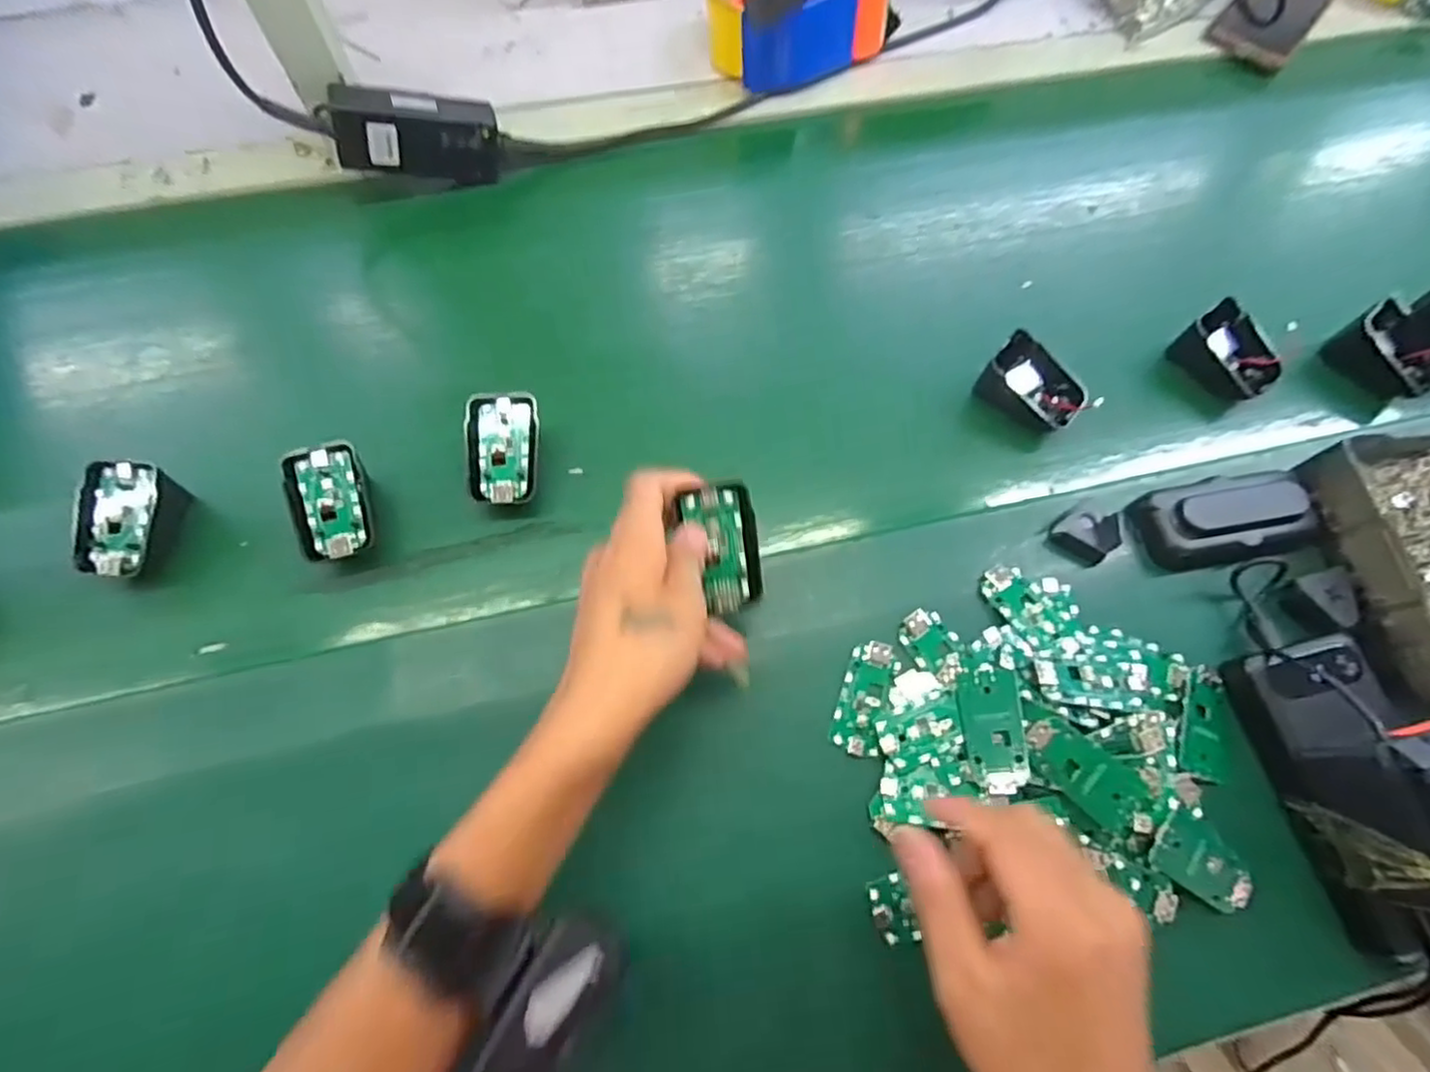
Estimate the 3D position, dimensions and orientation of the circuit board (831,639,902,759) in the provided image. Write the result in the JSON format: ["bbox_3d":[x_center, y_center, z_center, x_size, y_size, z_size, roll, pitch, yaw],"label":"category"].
[{"bbox_3d":[0.087,0.092,0.380,0.028,0.009,0.062,18,66,7],"label":"circuit board"}]

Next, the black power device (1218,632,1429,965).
[{"bbox_3d":[0.349,0.125,0.336,0.073,0.079,0.152,-10,66,-5],"label":"black power device"}]

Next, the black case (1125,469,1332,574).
[{"bbox_3d":[0.326,-0.010,0.421,0.117,0.036,0.054,-10,66,-6],"label":"black case"}]

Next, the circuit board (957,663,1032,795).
[{"bbox_3d":[0.152,0.103,0.360,0.031,0.009,0.067,-18,62,37],"label":"circuit board"}]

